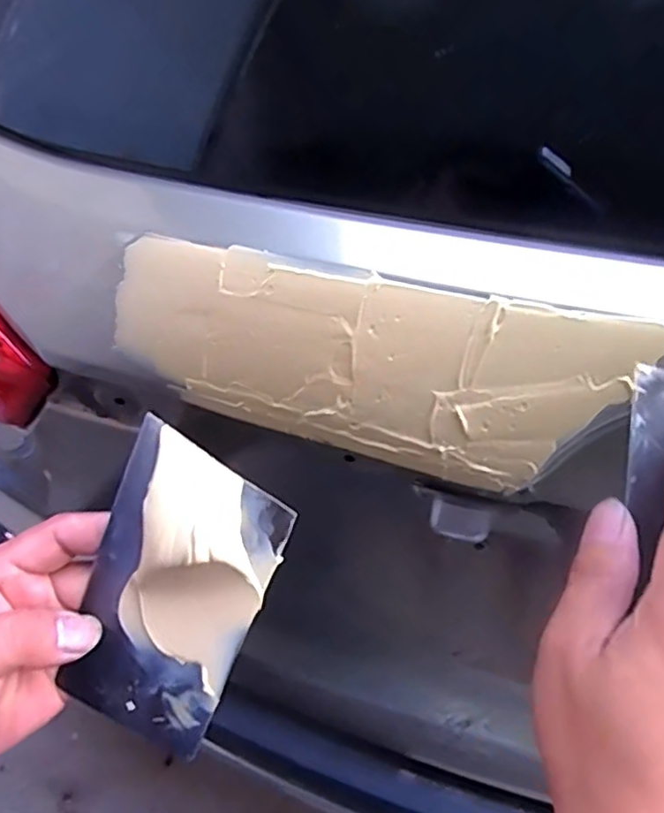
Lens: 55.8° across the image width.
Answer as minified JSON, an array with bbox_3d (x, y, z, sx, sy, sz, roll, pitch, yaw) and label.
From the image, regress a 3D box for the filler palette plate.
[{"bbox_3d":[-0.071,0.082,0.264,0.074,0.132,0.016,26,13,9],"label":"filler palette plate"}]

